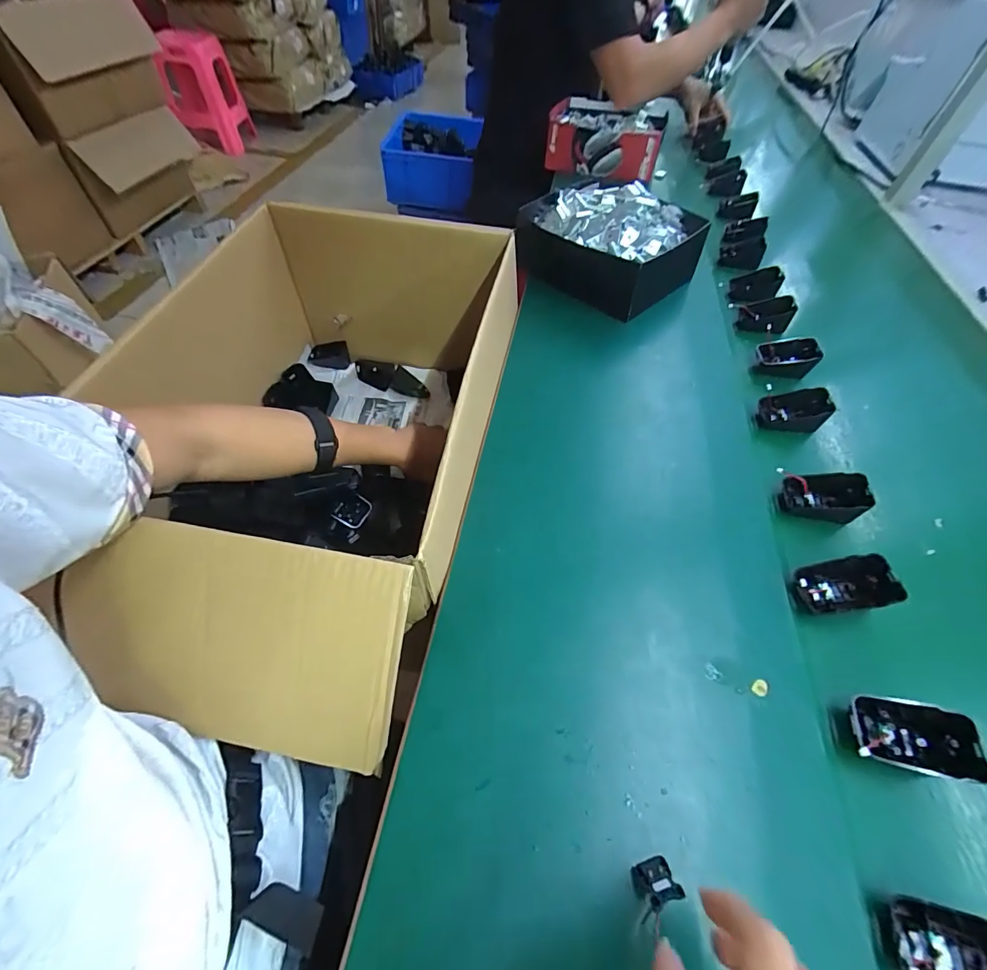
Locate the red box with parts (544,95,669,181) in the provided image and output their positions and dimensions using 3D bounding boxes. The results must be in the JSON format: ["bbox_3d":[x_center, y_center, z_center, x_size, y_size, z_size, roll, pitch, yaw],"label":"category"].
[{"bbox_3d":[0.249,-0.776,0.962,0.242,0.086,0.244,11,54,4],"label":"red box with parts"}]

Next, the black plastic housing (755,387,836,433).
[{"bbox_3d":[0.354,-0.086,0.509,0.062,0.046,0.043,8,54,2],"label":"black plastic housing"}]

